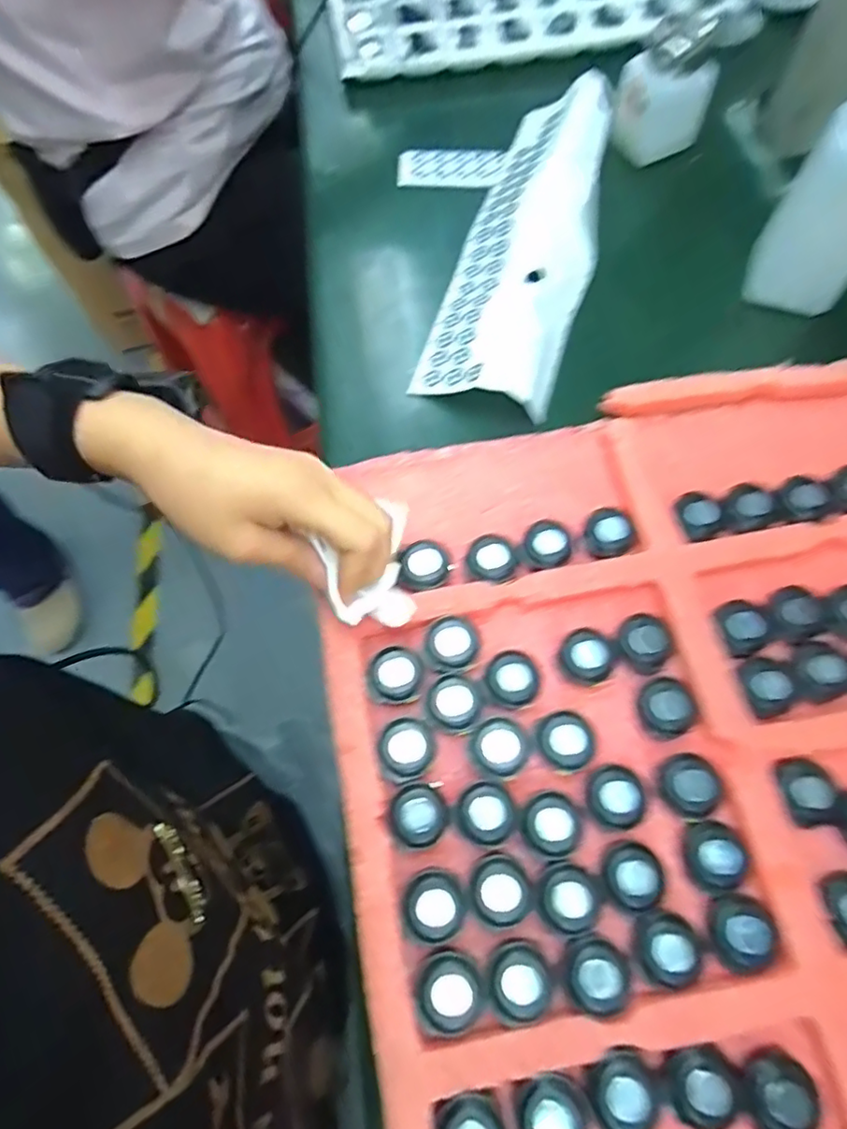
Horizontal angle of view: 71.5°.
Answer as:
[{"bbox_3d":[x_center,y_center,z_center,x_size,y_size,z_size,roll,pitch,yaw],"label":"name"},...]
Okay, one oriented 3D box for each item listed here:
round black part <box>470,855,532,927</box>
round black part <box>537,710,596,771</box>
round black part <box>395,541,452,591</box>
[{"bbox_3d":[0.034,0.146,0.263,0.025,0.006,0.027,-1,68,2],"label":"round black part"},{"bbox_3d":[0.070,0.087,0.288,0.025,0.012,0.026,-1,68,2],"label":"round black part"},{"bbox_3d":[0.000,0.001,0.320,0.030,0.005,0.025,-25,69,-7],"label":"round black part"}]

